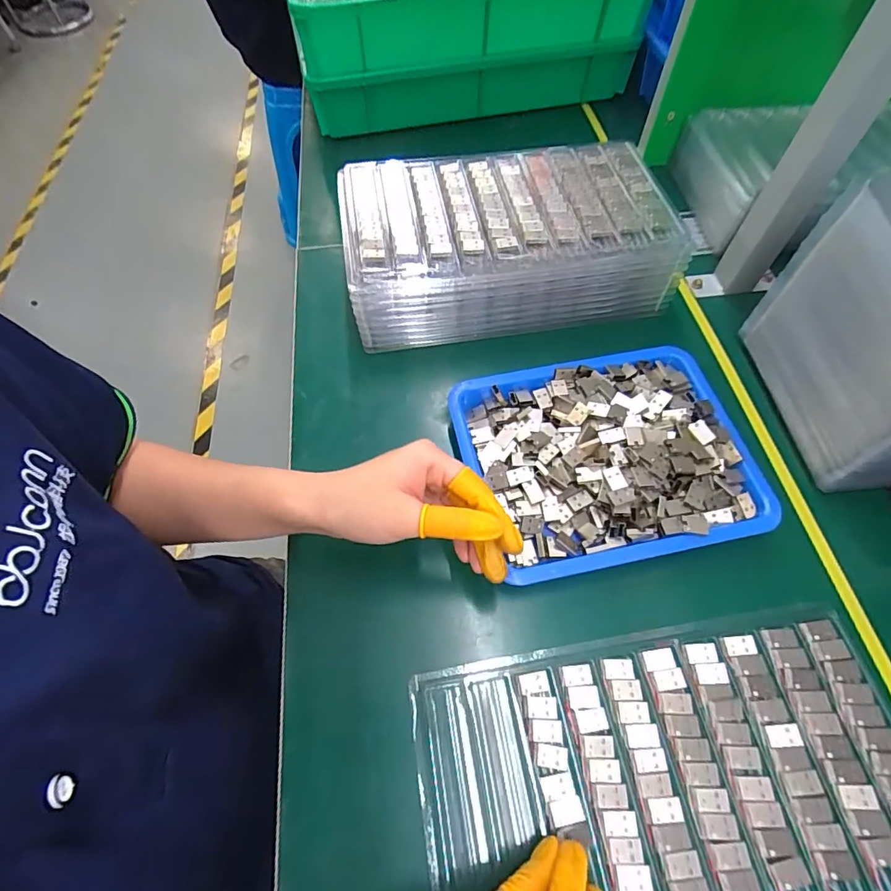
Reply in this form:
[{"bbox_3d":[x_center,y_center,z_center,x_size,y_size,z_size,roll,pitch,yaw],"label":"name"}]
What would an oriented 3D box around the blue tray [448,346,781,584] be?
[{"bbox_3d":[0.124,0.006,0.375,0.218,0.032,0.172,-11,60,-3],"label":"blue tray"}]

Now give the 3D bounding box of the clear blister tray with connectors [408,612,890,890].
[{"bbox_3d":[0.133,0.199,0.282,0.289,0.010,0.156,-8,60,-1],"label":"clear blister tray with connectors"}]

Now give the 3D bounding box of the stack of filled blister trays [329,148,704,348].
[{"bbox_3d":[0.054,-0.198,0.469,0.295,0.089,0.168,-9,60,-2],"label":"stack of filled blister trays"}]

